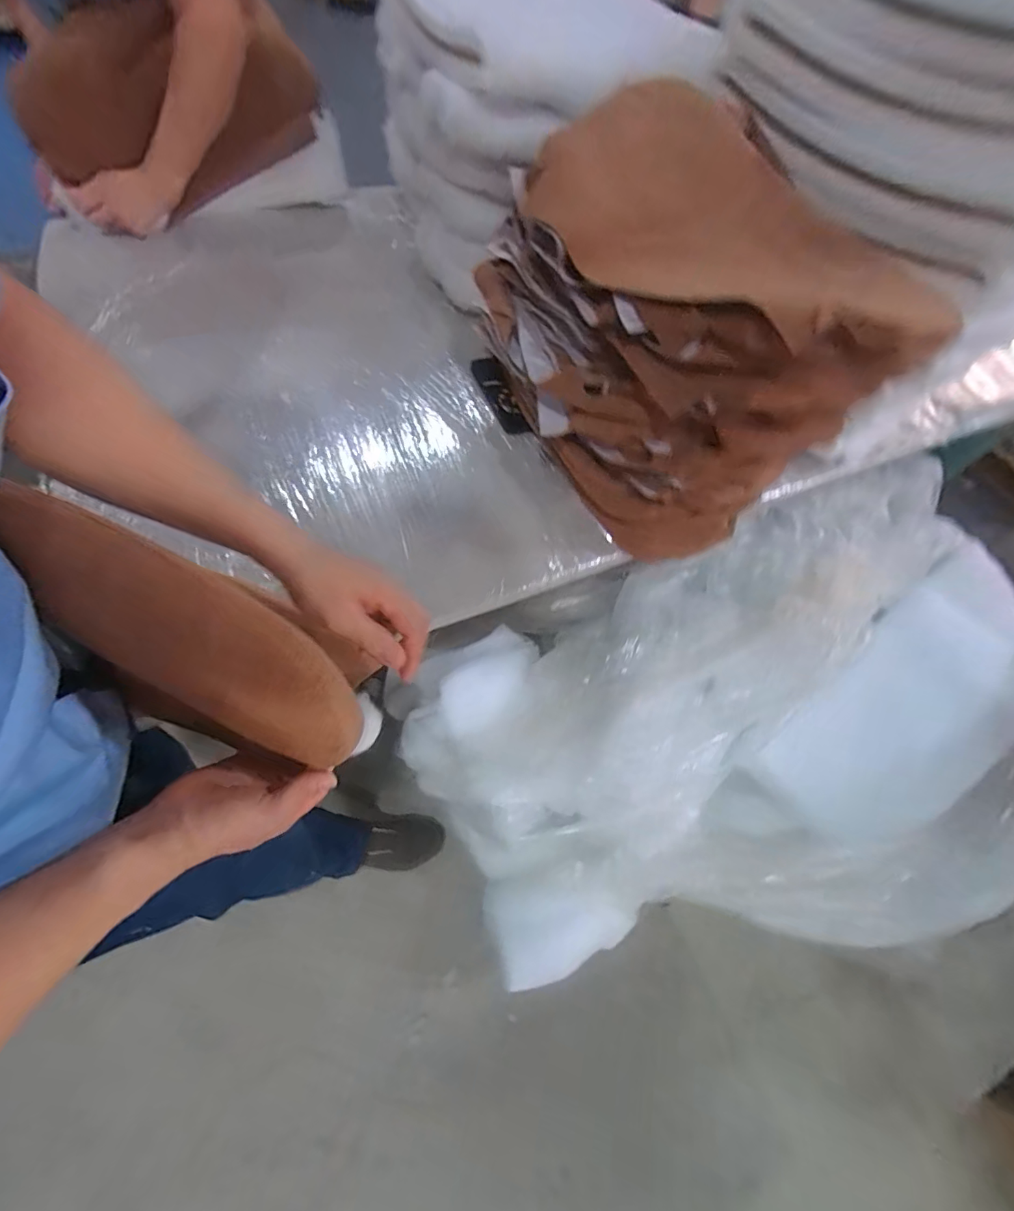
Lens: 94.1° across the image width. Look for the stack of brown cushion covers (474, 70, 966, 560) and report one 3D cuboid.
[{"bbox_3d":[0.190,-0.328,0.595,0.324,0.320,0.473,-31,70,-19],"label":"stack of brown cushion covers"}]

